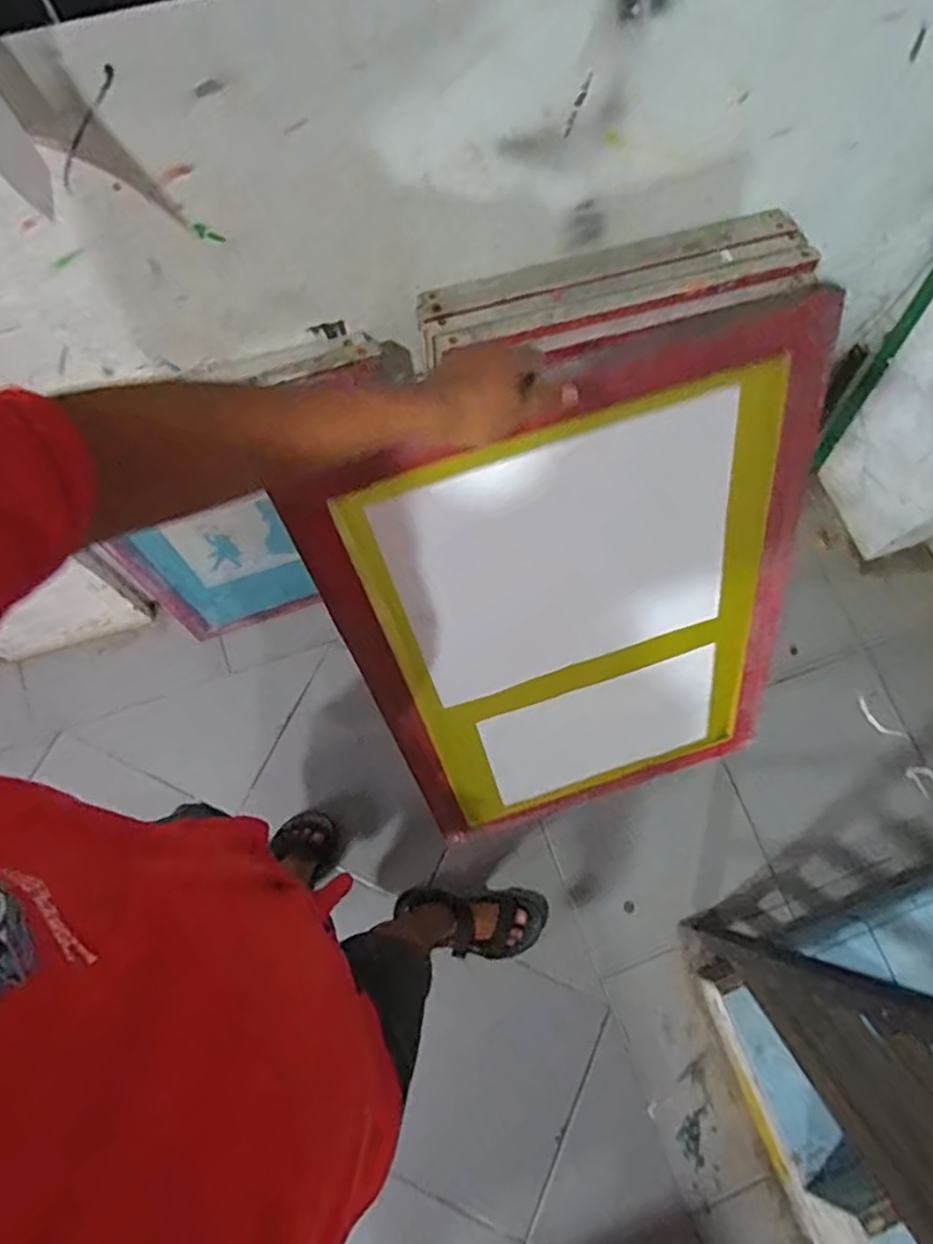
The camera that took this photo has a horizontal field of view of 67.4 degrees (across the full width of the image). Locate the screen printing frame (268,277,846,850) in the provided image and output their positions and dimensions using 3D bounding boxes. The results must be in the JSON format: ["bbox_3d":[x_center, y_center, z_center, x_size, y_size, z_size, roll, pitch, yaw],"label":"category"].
[{"bbox_3d":[0.129,0.020,0.768,0.459,0.630,0.050,-18,46,-2],"label":"screen printing frame"}]

